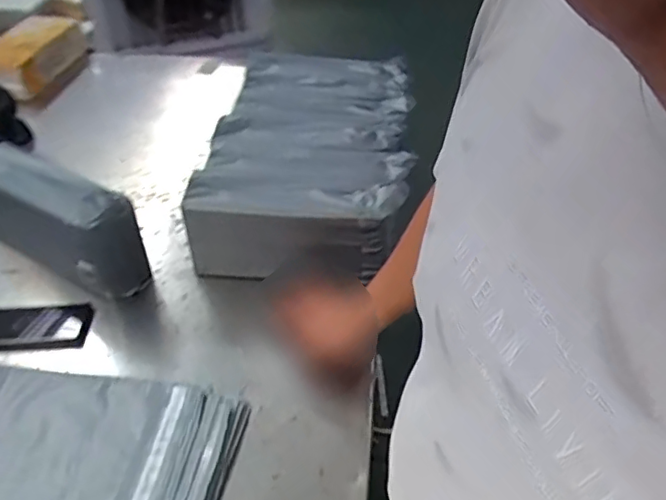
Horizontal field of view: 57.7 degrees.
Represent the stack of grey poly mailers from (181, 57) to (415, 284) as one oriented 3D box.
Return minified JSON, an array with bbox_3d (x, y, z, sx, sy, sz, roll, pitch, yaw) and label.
[{"bbox_3d":[-0.032,-0.169,1.070,0.306,0.139,0.544,3,40,3],"label":"stack of grey poly mailers"}]

